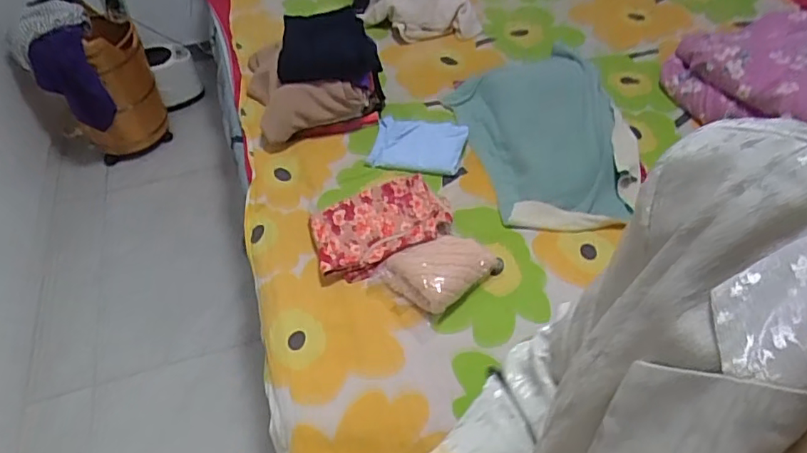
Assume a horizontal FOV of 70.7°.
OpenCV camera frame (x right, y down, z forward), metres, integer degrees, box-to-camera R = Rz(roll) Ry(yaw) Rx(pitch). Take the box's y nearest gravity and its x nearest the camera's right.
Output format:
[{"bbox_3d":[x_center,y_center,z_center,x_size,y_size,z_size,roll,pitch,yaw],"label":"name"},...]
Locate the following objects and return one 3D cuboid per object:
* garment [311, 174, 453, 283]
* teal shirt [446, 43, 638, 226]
[{"bbox_3d":[-0.048,-0.009,1.226,0.297,0.063,0.219,-18,51,-12],"label":"garment"},{"bbox_3d":[0.333,-0.222,1.317,0.353,0.078,0.488,-10,50,-5],"label":"teal shirt"}]

